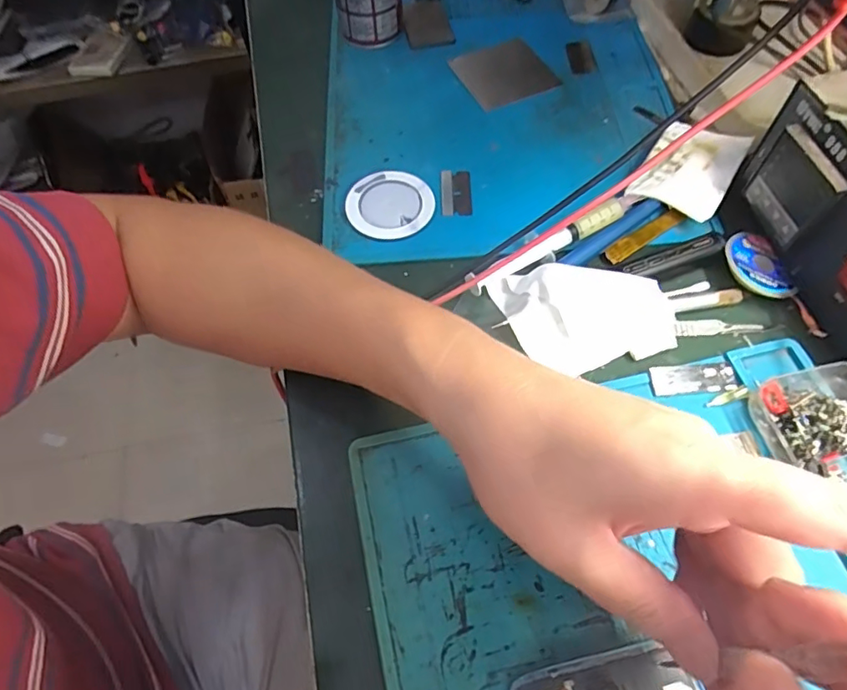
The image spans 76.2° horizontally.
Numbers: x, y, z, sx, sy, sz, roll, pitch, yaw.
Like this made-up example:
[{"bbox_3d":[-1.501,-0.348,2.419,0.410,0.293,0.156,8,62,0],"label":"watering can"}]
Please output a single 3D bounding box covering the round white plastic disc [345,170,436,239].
[{"bbox_3d":[-0.021,-0.092,0.350,0.054,0.006,0.050,-5,61,0],"label":"round white plastic disc"}]

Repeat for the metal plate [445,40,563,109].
[{"bbox_3d":[0.059,-0.210,0.411,0.060,0.009,0.065,-27,65,-4],"label":"metal plate"}]

